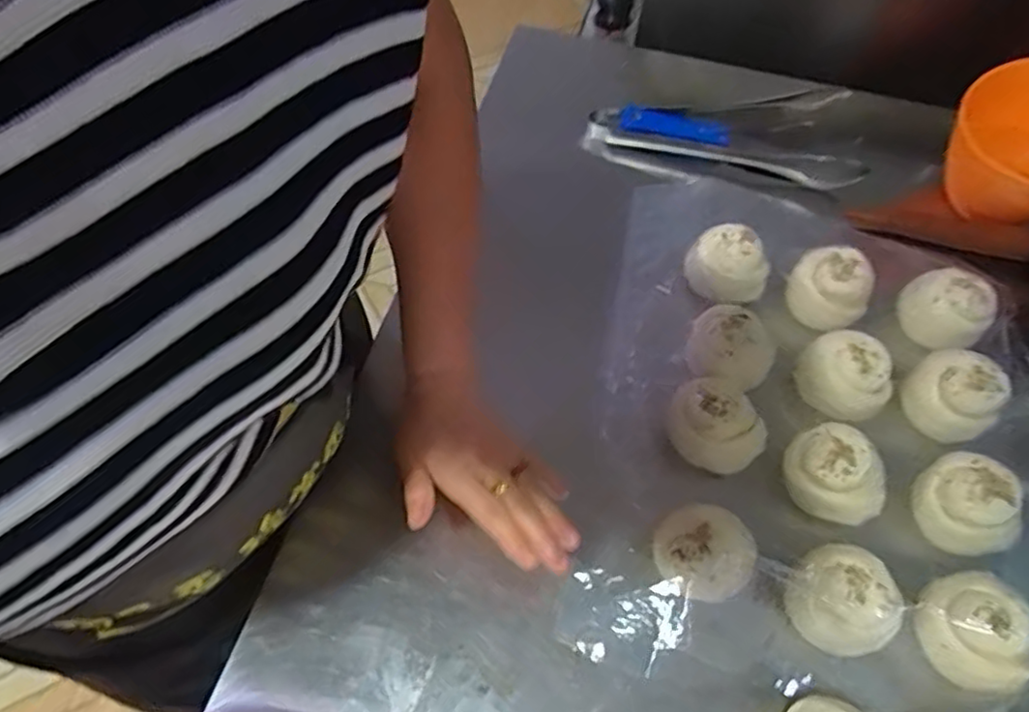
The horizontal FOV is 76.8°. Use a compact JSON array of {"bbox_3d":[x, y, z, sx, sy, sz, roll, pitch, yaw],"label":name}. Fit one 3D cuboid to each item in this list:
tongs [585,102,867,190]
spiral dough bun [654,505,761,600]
[{"bbox_3d":[0.216,-0.226,0.686,0.280,0.031,0.078,6,60,1],"label":"tongs"},{"bbox_3d":[0.134,0.141,0.460,0.063,0.041,0.064,-2,60,-4],"label":"spiral dough bun"}]

